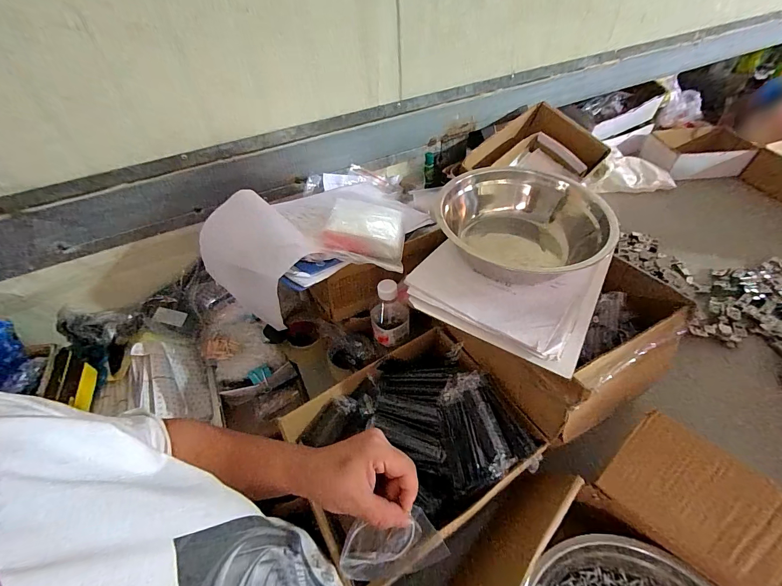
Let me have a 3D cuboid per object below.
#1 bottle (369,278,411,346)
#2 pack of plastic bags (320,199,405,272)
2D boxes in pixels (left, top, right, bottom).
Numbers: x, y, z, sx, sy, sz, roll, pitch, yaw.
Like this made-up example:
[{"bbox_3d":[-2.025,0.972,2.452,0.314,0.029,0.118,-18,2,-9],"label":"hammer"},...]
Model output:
[{"bbox_3d":[-0.002,0.030,0.591,0.065,0.116,0.066,-2,48,3],"label":"bottle"},{"bbox_3d":[-0.041,-0.106,0.577,0.128,0.020,0.202,11,38,-5],"label":"pack of plastic bags"}]

